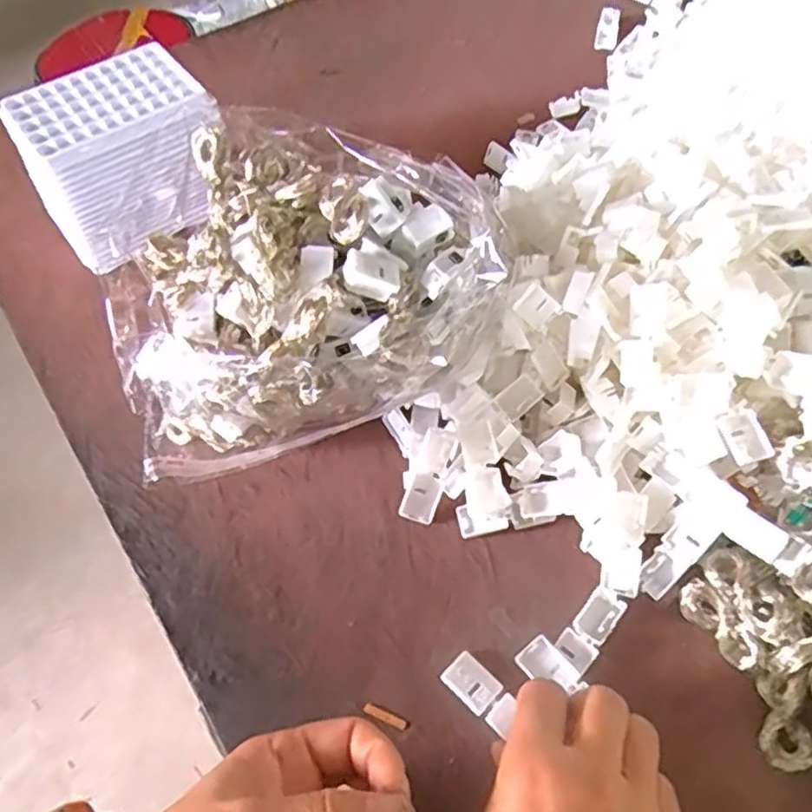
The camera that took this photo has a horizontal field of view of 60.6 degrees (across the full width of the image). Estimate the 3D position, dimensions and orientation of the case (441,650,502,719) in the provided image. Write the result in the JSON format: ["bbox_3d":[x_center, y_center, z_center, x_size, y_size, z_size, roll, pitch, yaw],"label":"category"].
[{"bbox_3d":[0.034,0.141,0.353,0.021,0.004,0.027,-39,61,-20],"label":"case"}]

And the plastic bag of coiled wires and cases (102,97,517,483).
[{"bbox_3d":[-0.063,-0.056,0.403,0.211,0.155,0.144,-28,59,-14],"label":"plastic bag of coiled wires and cases"}]

